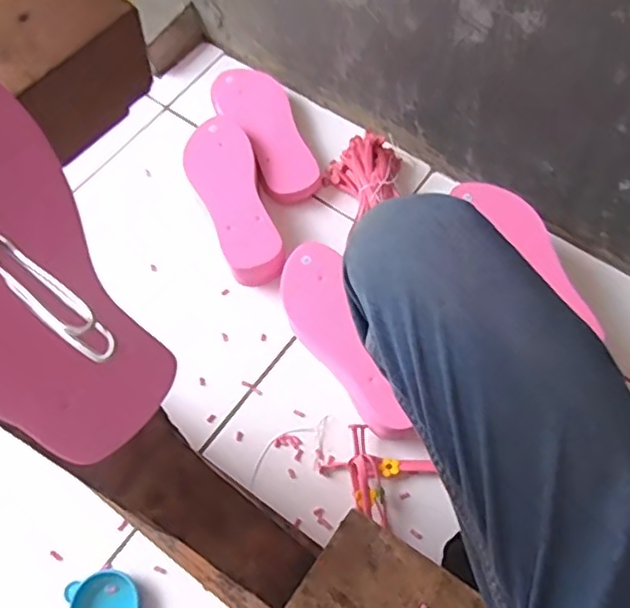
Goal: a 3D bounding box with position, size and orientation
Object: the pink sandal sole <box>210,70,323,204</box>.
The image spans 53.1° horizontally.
[{"bbox_3d":[-0.070,-0.251,0.911,0.100,0.046,0.241,-23,65,-10],"label":"pink sandal sole"}]

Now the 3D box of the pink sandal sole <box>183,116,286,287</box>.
[{"bbox_3d":[-0.112,-0.136,0.858,0.090,0.065,0.252,-17,64,-7],"label":"pink sandal sole"}]

